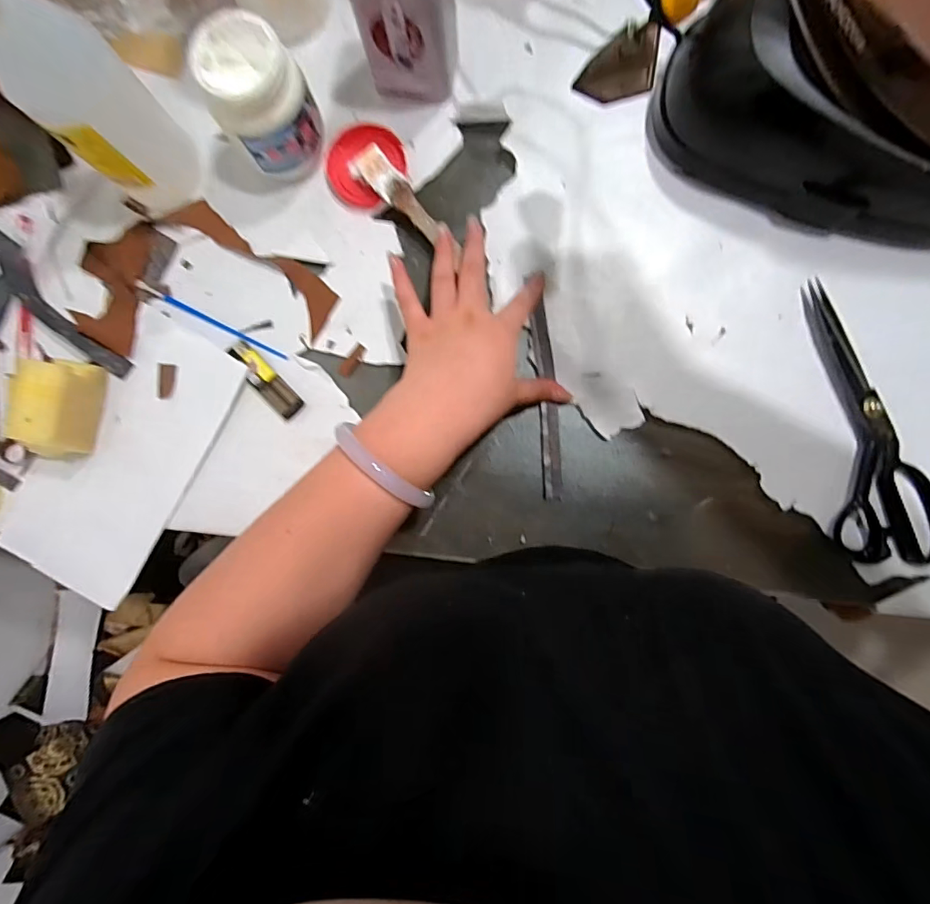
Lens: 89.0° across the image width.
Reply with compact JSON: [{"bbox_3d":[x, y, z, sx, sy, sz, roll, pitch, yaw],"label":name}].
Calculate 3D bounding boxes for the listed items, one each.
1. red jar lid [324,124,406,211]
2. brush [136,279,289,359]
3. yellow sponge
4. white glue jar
[{"bbox_3d":[-0.090,-0.260,0.426,0.069,0.008,0.075,0,87,2],"label":"red jar lid"},{"bbox_3d":[-0.227,-0.118,0.423,0.151,0.004,0.006,27,88,3],"label":"brush"},{"bbox_3d":[-0.346,-0.037,0.400,0.045,0.053,0.086,12,87,2],"label":"yellow sponge"},{"bbox_3d":[-0.164,-0.281,0.383,0.069,0.093,0.075,0,87,2],"label":"white glue jar"}]

